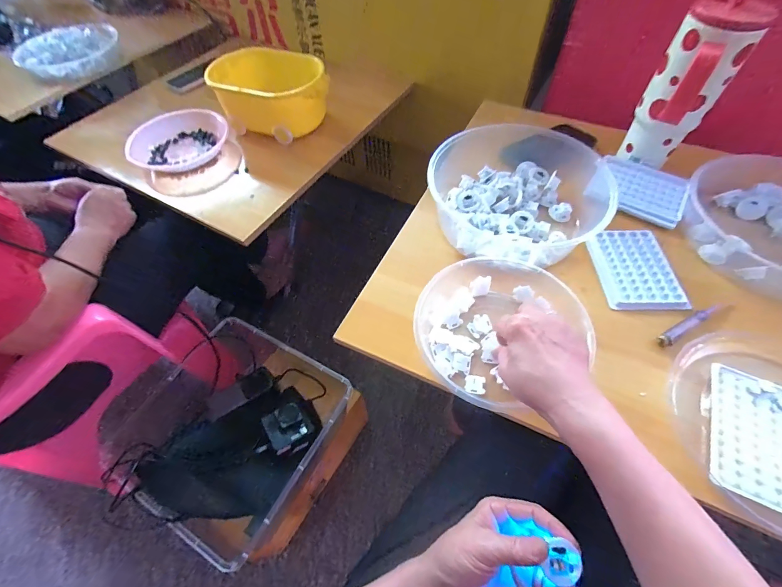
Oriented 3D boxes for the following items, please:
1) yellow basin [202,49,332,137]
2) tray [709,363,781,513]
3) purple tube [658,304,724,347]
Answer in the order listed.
[{"bbox_3d":[-0.261,-0.438,0.779,0.221,0.110,0.244,-20,58,-11],"label":"yellow basin"},{"bbox_3d":[0.365,0.142,0.344,0.098,0.010,0.124,22,60,16],"label":"tray"},{"bbox_3d":[0.354,0.034,0.421,0.104,0.011,0.014,-28,60,-15],"label":"purple tube"}]

